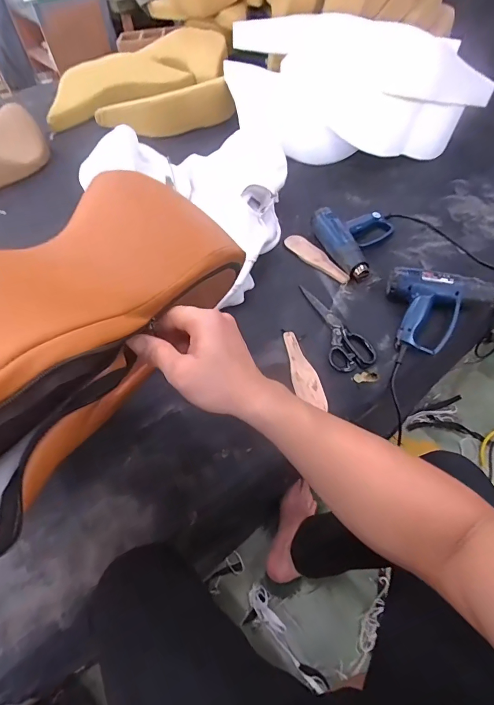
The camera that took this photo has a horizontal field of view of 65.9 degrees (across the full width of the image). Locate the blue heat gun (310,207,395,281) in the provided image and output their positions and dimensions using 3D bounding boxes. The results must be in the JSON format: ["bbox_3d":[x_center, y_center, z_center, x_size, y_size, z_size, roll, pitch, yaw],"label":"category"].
[{"bbox_3d":[0.308,-0.297,1.006,0.194,0.060,0.247,-19,53,-7],"label":"blue heat gun"}]

